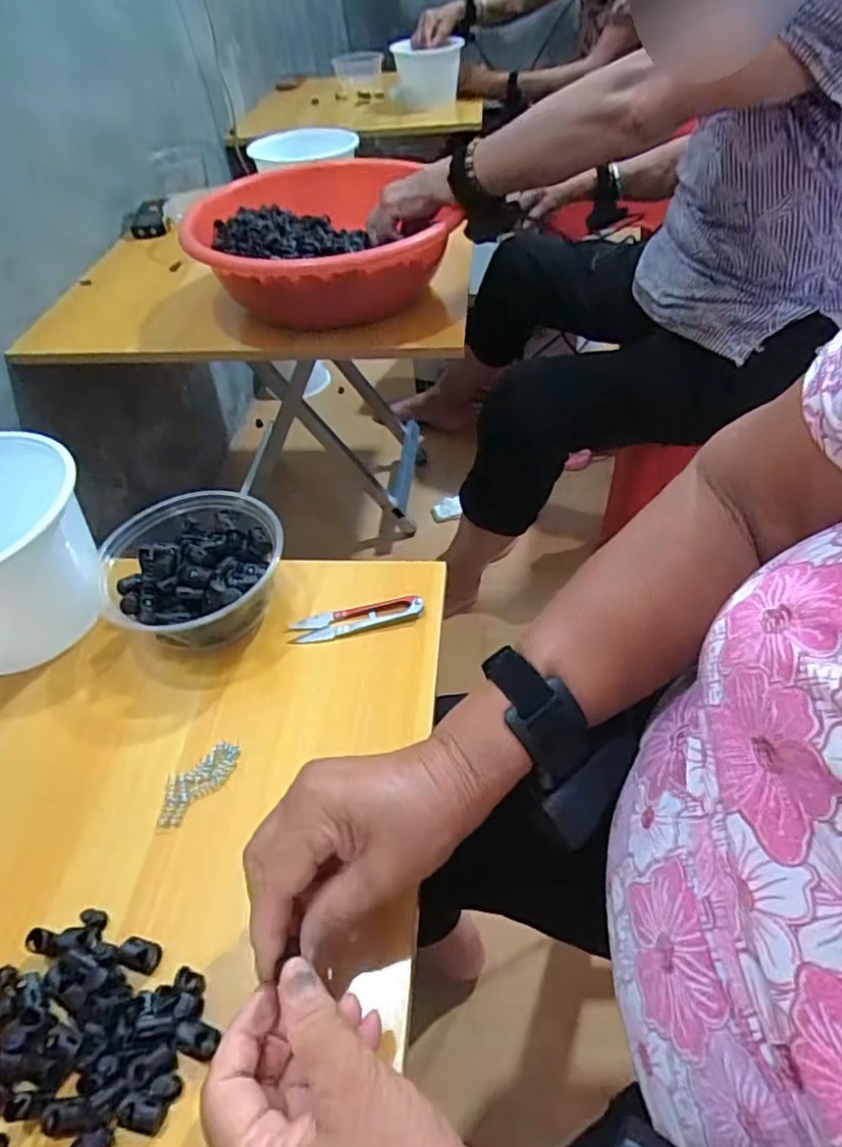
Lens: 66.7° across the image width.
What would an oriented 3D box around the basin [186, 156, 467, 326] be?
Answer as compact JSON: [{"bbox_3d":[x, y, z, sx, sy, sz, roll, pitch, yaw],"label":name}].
[{"bbox_3d":[-0.124,-0.406,0.807,0.288,0.114,0.294,-3,48,4],"label":"basin"}]

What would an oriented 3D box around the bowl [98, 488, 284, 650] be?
[{"bbox_3d":[-0.174,0.002,0.487,0.122,0.060,0.129,-3,48,4],"label":"bowl"}]

